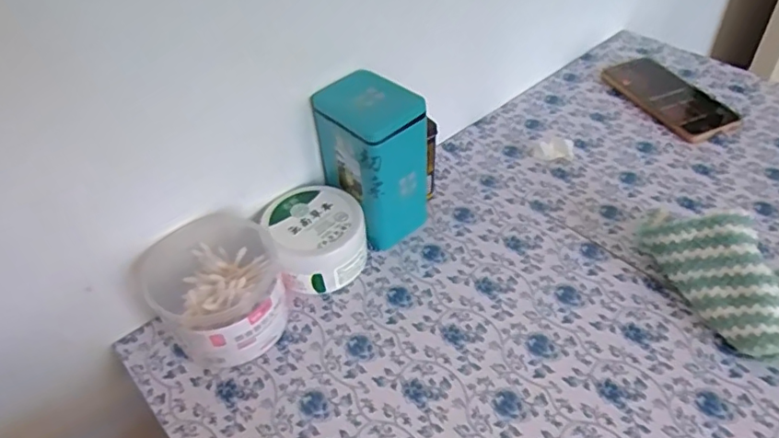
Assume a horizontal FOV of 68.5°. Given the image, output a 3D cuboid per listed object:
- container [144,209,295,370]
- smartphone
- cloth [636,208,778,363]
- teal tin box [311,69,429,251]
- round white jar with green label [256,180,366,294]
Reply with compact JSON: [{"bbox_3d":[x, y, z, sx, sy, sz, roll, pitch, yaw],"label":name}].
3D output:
[{"bbox_3d":[-0.140,0.061,0.479,0.104,0.072,0.099,-2,45,2],"label":"container"},{"bbox_3d":[0.337,-0.152,0.696,0.076,0.016,0.167,-16,46,-12],"label":"smartphone"},{"bbox_3d":[0.292,0.037,0.476,0.105,0.065,0.158,-20,47,-15],"label":"cloth"},{"bbox_3d":[-0.014,-0.055,0.536,0.078,0.150,0.089,-34,52,-27],"label":"teal tin box"},{"bbox_3d":[-0.068,0.019,0.530,0.083,0.058,0.084,-2,45,2],"label":"round white jar with green label"}]

